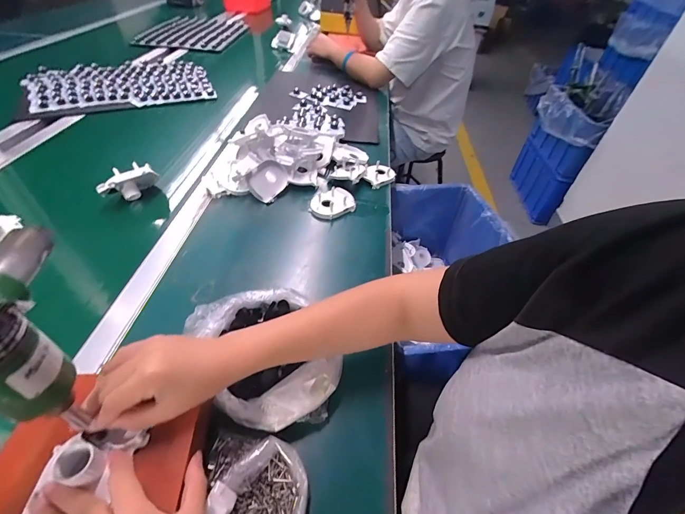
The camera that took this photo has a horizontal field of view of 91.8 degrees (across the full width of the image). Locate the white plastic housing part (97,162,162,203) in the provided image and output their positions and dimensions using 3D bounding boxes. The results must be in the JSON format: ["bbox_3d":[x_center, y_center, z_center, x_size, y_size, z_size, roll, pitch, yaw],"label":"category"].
[{"bbox_3d":[-0.395,-0.137,0.614,0.098,0.056,0.028,-28,54,-29],"label":"white plastic housing part"}]

